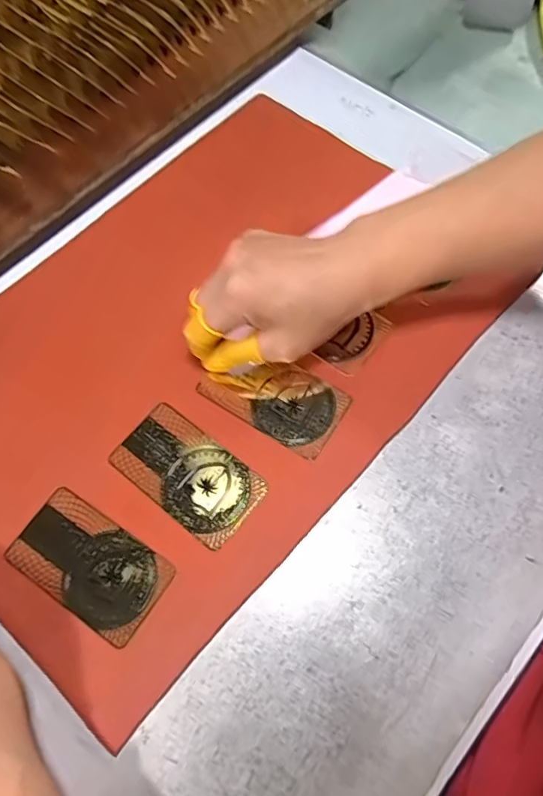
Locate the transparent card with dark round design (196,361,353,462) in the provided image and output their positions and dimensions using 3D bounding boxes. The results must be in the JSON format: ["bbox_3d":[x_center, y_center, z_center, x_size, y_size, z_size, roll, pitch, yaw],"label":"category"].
[{"bbox_3d":[0.002,-0.002,0.334,0.082,0.004,0.048,32,72,14],"label":"transparent card with dark round design"}]

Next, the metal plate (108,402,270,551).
[{"bbox_3d":[-0.049,0.043,0.315,0.085,0.004,0.048,36,73,15],"label":"metal plate"}]

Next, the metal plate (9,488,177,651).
[{"bbox_3d":[-0.099,0.089,0.297,0.084,0.004,0.048,31,71,13],"label":"metal plate"}]

